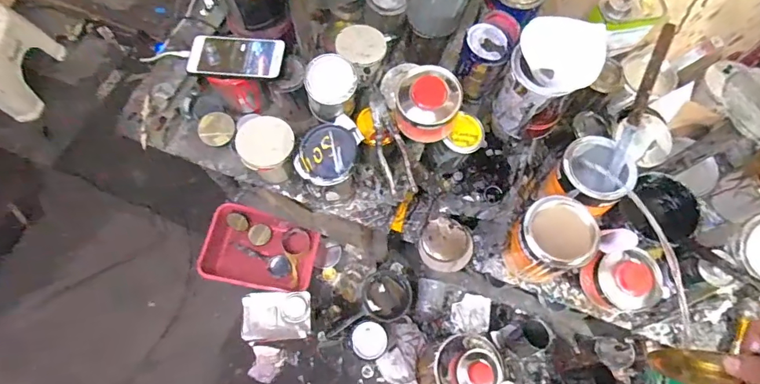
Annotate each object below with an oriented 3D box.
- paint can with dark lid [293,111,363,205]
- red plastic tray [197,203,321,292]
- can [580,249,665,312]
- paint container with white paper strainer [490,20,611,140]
[{"bbox_3d":[-0.080,-0.045,0.717,0.091,0.130,0.109,14,69,4],"label":"paint can with dark lid"},{"bbox_3d":[-0.343,0.165,1.283,0.324,0.062,0.217,9,69,2],"label":"red plastic tray"},{"bbox_3d":[0.396,0.148,0.714,0.098,0.073,0.095,1,69,-1],"label":"can"},{"bbox_3d":[0.242,-0.164,0.664,0.116,0.178,0.096,32,71,10],"label":"paint container with white paper strainer"}]

